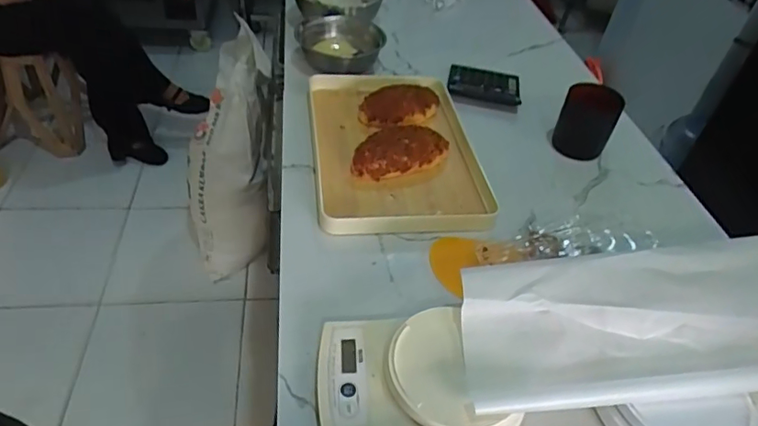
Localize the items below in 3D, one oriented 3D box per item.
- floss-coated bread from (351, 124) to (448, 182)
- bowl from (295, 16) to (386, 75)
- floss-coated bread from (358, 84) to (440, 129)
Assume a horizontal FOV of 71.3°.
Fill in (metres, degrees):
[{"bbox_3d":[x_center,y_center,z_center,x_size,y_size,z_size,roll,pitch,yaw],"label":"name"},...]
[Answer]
[{"bbox_3d":[0.029,-0.078,0.738,0.140,0.053,0.064,-10,45,-18],"label":"floss-coated bread"},{"bbox_3d":[-0.067,-0.293,0.923,0.138,0.064,0.143,4,42,-3],"label":"bowl"},{"bbox_3d":[0.037,-0.168,0.818,0.136,0.038,0.068,-22,49,-28],"label":"floss-coated bread"}]

